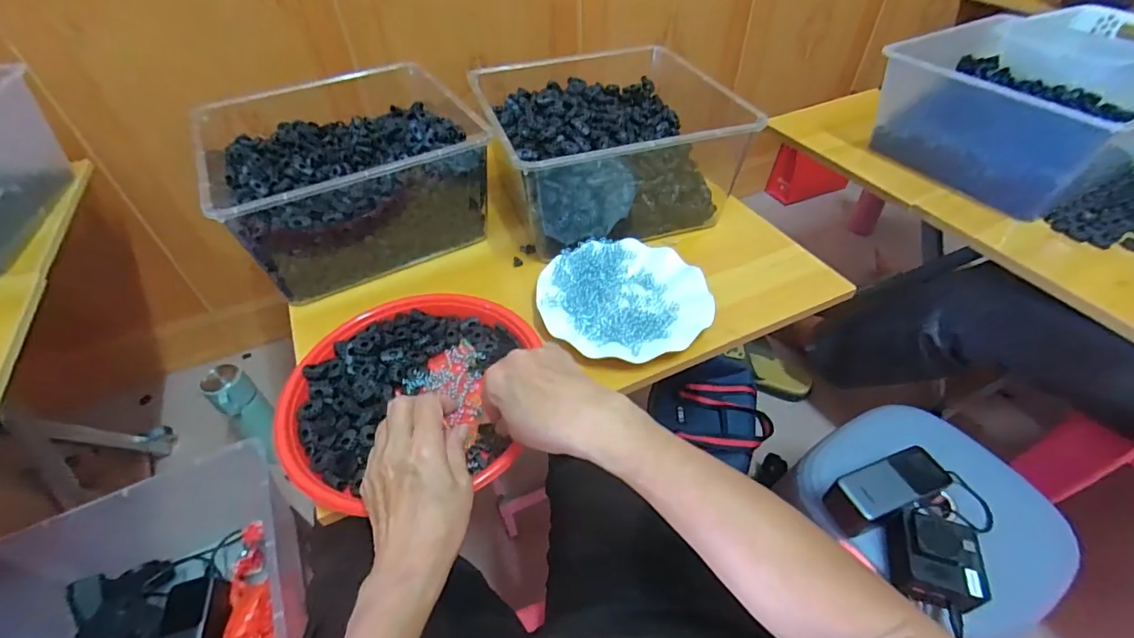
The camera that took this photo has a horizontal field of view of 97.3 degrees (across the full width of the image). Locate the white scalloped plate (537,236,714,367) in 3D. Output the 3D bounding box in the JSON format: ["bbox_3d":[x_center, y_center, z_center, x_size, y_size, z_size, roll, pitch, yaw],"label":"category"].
[{"bbox_3d":[0.063,-0.025,0.551,0.181,0.020,0.175,-1,46,1],"label":"white scalloped plate"}]

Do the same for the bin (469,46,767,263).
[{"bbox_3d":[0.043,-0.231,0.655,0.278,0.124,0.272,-15,48,-13],"label":"bin"}]

